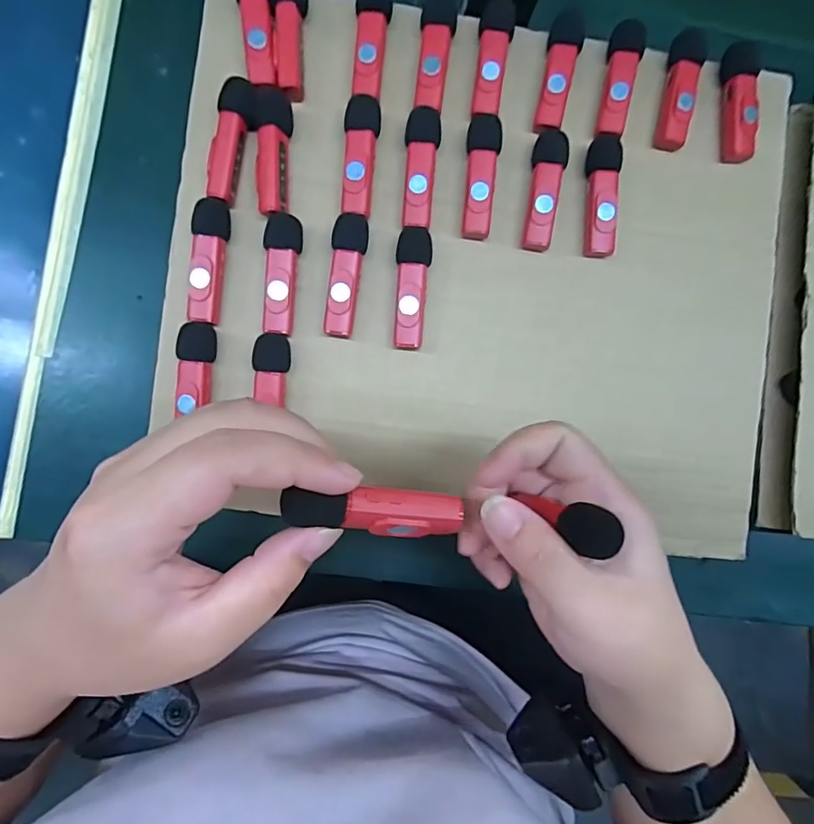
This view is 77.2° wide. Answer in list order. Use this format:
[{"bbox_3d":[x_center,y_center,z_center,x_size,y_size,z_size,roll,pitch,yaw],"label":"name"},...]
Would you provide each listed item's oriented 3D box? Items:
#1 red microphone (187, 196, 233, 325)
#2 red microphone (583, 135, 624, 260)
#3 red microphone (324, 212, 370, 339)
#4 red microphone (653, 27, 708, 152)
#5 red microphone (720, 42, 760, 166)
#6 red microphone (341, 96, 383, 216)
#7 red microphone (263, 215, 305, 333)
[{"bbox_3d":[-0.106,-0.081,0.273,0.017,0.012,0.066,5,84,-5],"label":"red microphone"},{"bbox_3d":[0.111,-0.124,0.290,0.018,0.012,0.068,5,89,-5],"label":"red microphone"},{"bbox_3d":[-0.034,-0.075,0.278,0.019,0.013,0.067,10,84,-4],"label":"red microphone"},{"bbox_3d":[0.158,-0.187,0.294,0.017,0.013,0.065,10,84,-4],"label":"red microphone"},{"bbox_3d":[0.196,-0.181,0.297,0.019,0.013,0.066,1,85,-5],"label":"red microphone"},{"bbox_3d":[-0.026,-0.141,0.280,0.019,0.012,0.063,7,84,-5],"label":"red microphone"},{"bbox_3d":[-0.069,-0.074,0.276,0.018,0.011,0.064,6,84,-5],"label":"red microphone"}]

